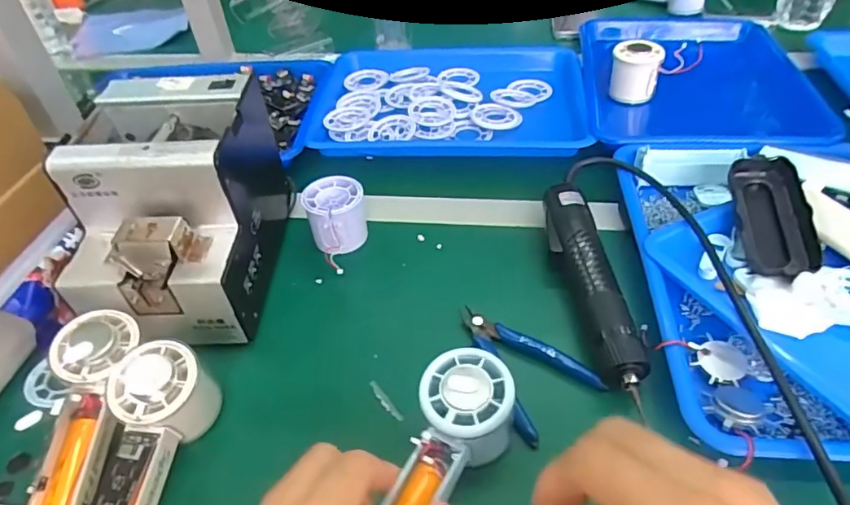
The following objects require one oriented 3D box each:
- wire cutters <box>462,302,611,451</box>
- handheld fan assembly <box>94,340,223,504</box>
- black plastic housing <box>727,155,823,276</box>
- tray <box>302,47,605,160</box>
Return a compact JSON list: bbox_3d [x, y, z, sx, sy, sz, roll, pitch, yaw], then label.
[{"bbox_3d":[0.068,0.080,0.412,0.073,0.012,0.116,-27,48,-22],"label":"wire cutters"},{"bbox_3d":[-0.180,0.139,0.353,0.057,0.061,0.153,2,58,8],"label":"handheld fan assembly"},{"bbox_3d":[0.290,-0.029,0.459,0.049,0.031,0.114,1,61,6],"label":"black plastic housing"},{"bbox_3d":[0.036,-0.212,0.718,0.325,0.030,0.280,1,44,6],"label":"tray"}]

